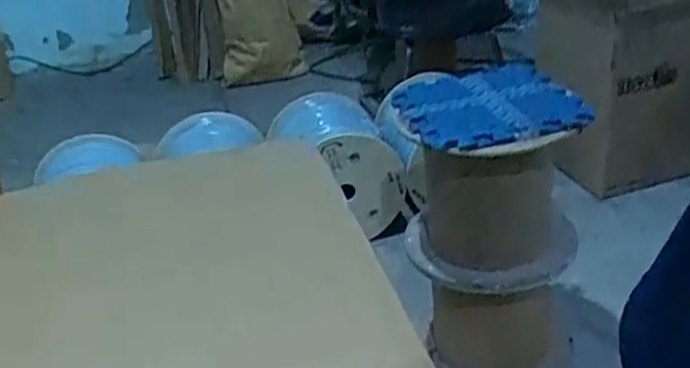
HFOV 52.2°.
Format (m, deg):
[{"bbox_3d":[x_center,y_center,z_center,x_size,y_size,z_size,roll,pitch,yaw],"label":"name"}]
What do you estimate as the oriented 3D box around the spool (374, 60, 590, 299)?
[{"bbox_3d":[0.281,-0.006,1.437,0.334,0.376,0.308,-6,31,4],"label":"spool"}]

